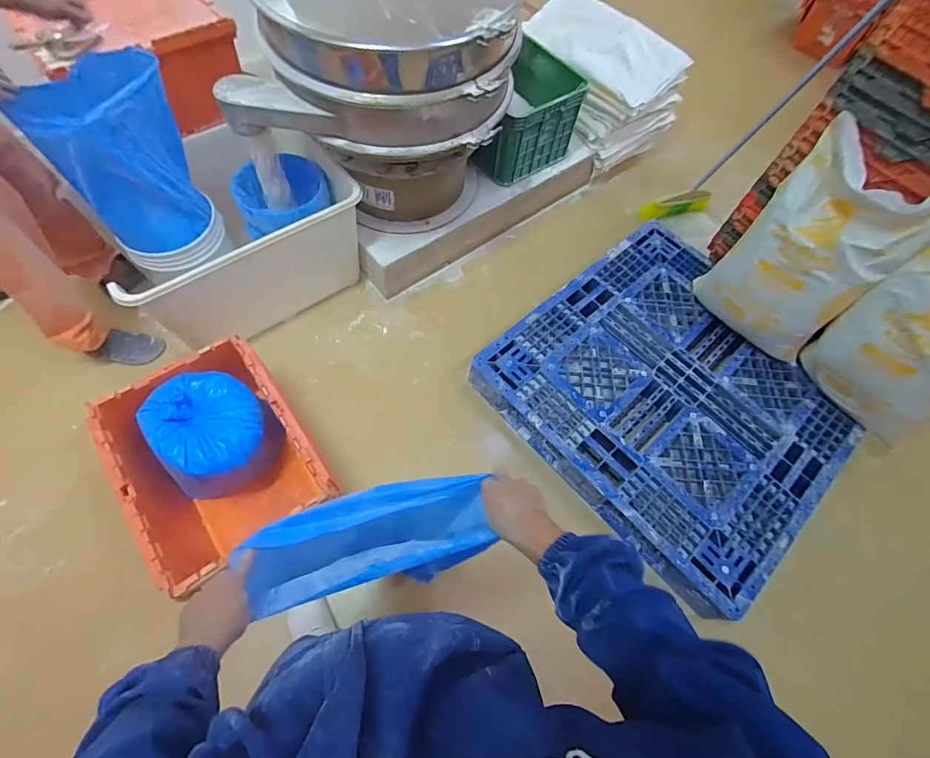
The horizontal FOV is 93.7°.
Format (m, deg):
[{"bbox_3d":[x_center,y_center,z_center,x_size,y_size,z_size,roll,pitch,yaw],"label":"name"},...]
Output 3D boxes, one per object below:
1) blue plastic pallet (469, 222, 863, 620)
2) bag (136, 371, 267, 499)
[{"bbox_3d":[0.780,0.014,1.592,1.103,0.137,1.115,-39,73,-21],"label":"blue plastic pallet"},{"bbox_3d":[-0.768,0.177,1.347,0.317,0.312,0.309,-8,65,-7],"label":"bag"}]

